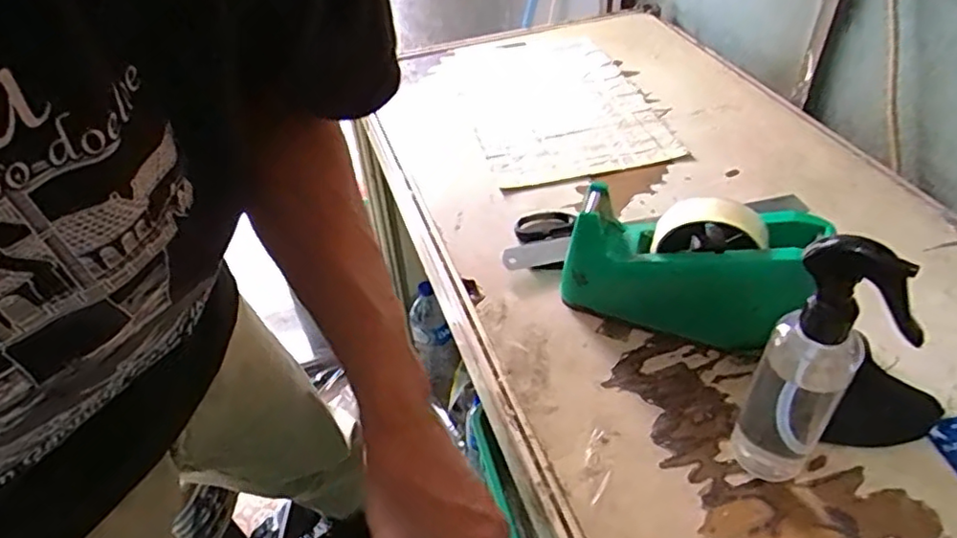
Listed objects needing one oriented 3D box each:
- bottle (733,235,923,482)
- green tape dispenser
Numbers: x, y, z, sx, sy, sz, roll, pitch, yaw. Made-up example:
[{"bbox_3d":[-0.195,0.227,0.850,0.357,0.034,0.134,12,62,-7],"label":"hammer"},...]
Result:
[{"bbox_3d":[0.208,0.057,0.379,0.060,0.198,0.057,28,51,29],"label":"bottle"},{"bbox_3d":[0.166,-0.008,0.507,0.186,0.114,0.075,19,48,22],"label":"green tape dispenser"}]

